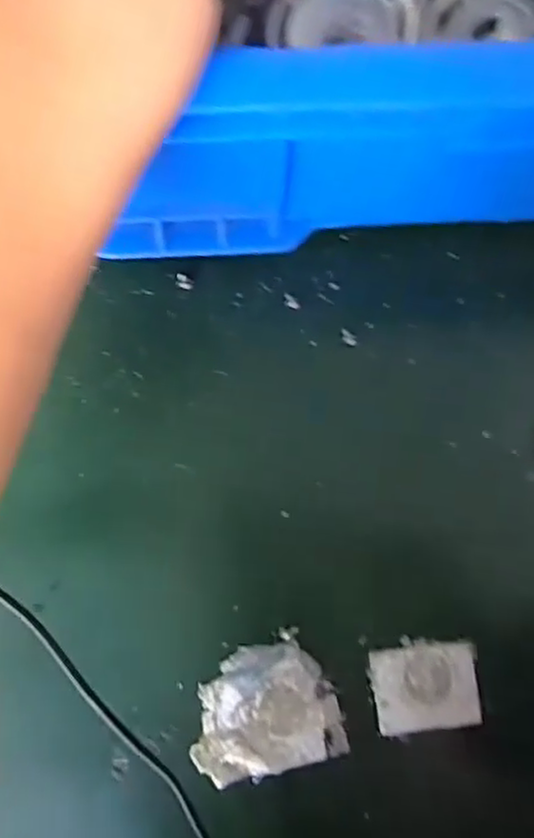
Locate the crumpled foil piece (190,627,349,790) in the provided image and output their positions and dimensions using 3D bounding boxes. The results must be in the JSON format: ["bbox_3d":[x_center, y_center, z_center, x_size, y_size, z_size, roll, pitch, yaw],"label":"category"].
[{"bbox_3d":[-0.002,0.128,0.311,0.064,0.008,0.054,-15,85,-4],"label":"crumpled foil piece"}]

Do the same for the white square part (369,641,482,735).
[{"bbox_3d":[0.072,0.119,0.315,0.047,0.010,0.036,-8,85,-4],"label":"white square part"}]

